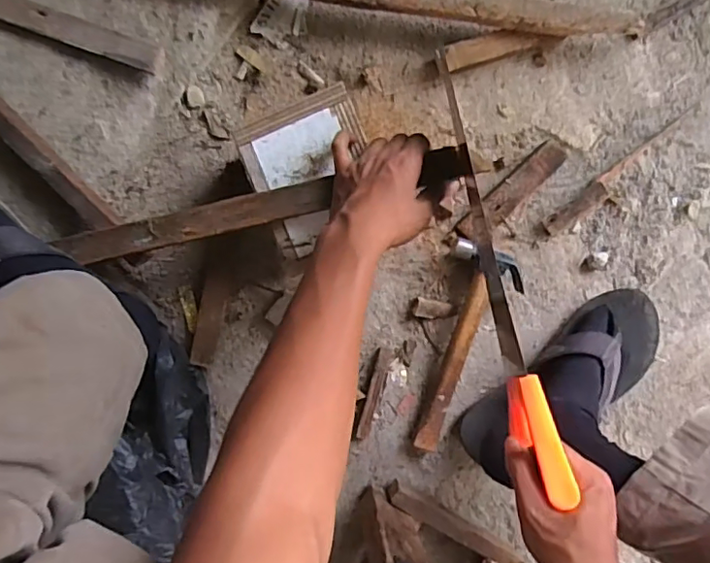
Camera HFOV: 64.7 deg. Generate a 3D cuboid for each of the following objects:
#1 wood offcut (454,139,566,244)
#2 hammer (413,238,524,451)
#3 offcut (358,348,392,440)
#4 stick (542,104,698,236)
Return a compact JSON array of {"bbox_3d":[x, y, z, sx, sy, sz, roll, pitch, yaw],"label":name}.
[{"bbox_3d":[0.181,-0.103,0.651,0.145,0.019,0.033,-42,94,3],"label":"wood offcut"},{"bbox_3d":[0.135,0.080,0.647,0.087,0.033,0.243,10,95,-1],"label":"hammer"},{"bbox_3d":[0.023,0.134,0.663,0.019,0.006,0.105,16,86,-16],"label":"offcut"},{"bbox_3d":[0.313,-0.127,0.656,0.217,0.013,0.025,-39,94,3],"label":"stick"}]

